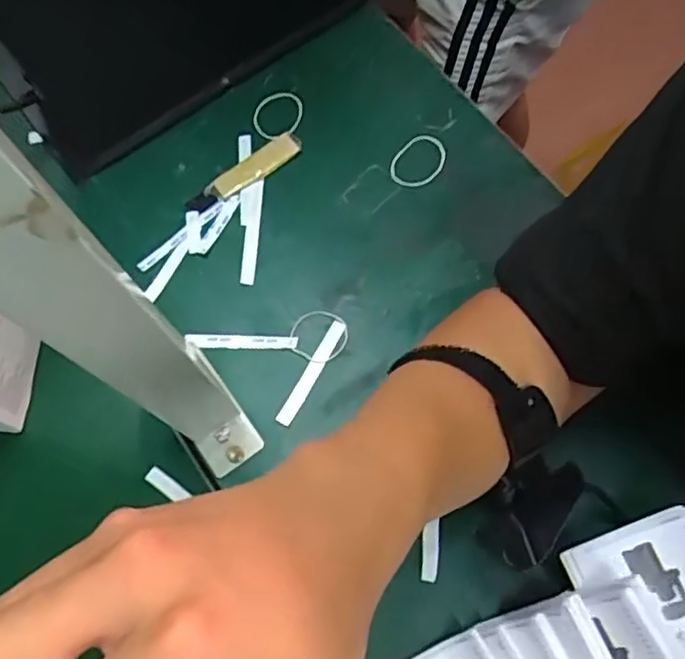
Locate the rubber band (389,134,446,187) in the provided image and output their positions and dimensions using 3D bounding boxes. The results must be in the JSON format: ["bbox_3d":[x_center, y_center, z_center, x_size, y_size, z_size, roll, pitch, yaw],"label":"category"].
[{"bbox_3d":[0.063,-0.139,0.534,0.037,0.004,0.056,40,74,14],"label":"rubber band"}]

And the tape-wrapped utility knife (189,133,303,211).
[{"bbox_3d":[-0.080,-0.130,0.537,0.105,0.009,0.025,-36,73,-12],"label":"tape-wrapped utility knife"}]

